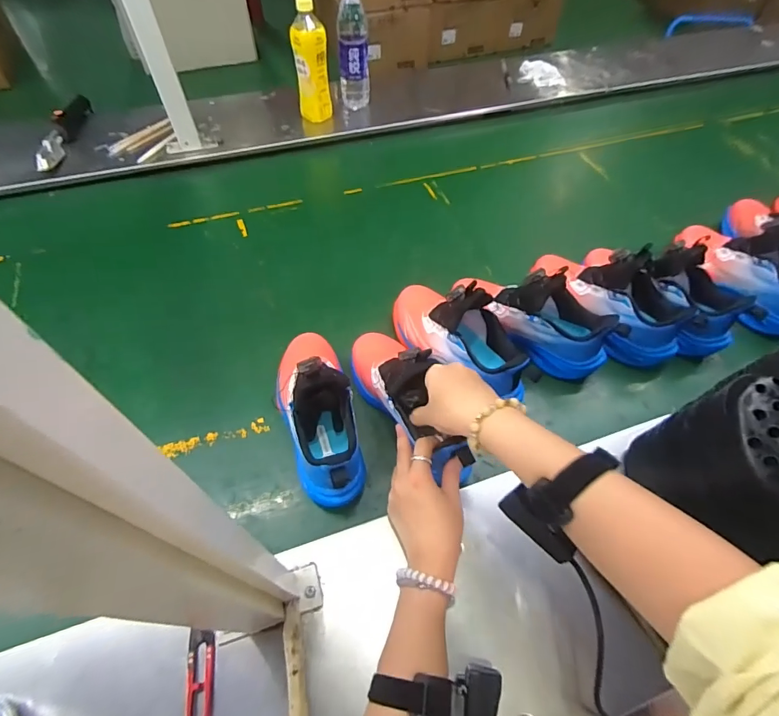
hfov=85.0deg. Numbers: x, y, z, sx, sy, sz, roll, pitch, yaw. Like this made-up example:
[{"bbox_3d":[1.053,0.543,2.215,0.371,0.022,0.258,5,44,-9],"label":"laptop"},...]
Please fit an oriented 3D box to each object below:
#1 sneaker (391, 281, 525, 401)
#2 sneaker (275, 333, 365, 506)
[{"bbox_3d":[0.093,-0.042,0.569,0.081,0.131,0.219,-35,62,-21],"label":"sneaker"},{"bbox_3d":[-0.084,0.053,0.507,0.094,0.131,0.223,-17,56,-11],"label":"sneaker"}]

